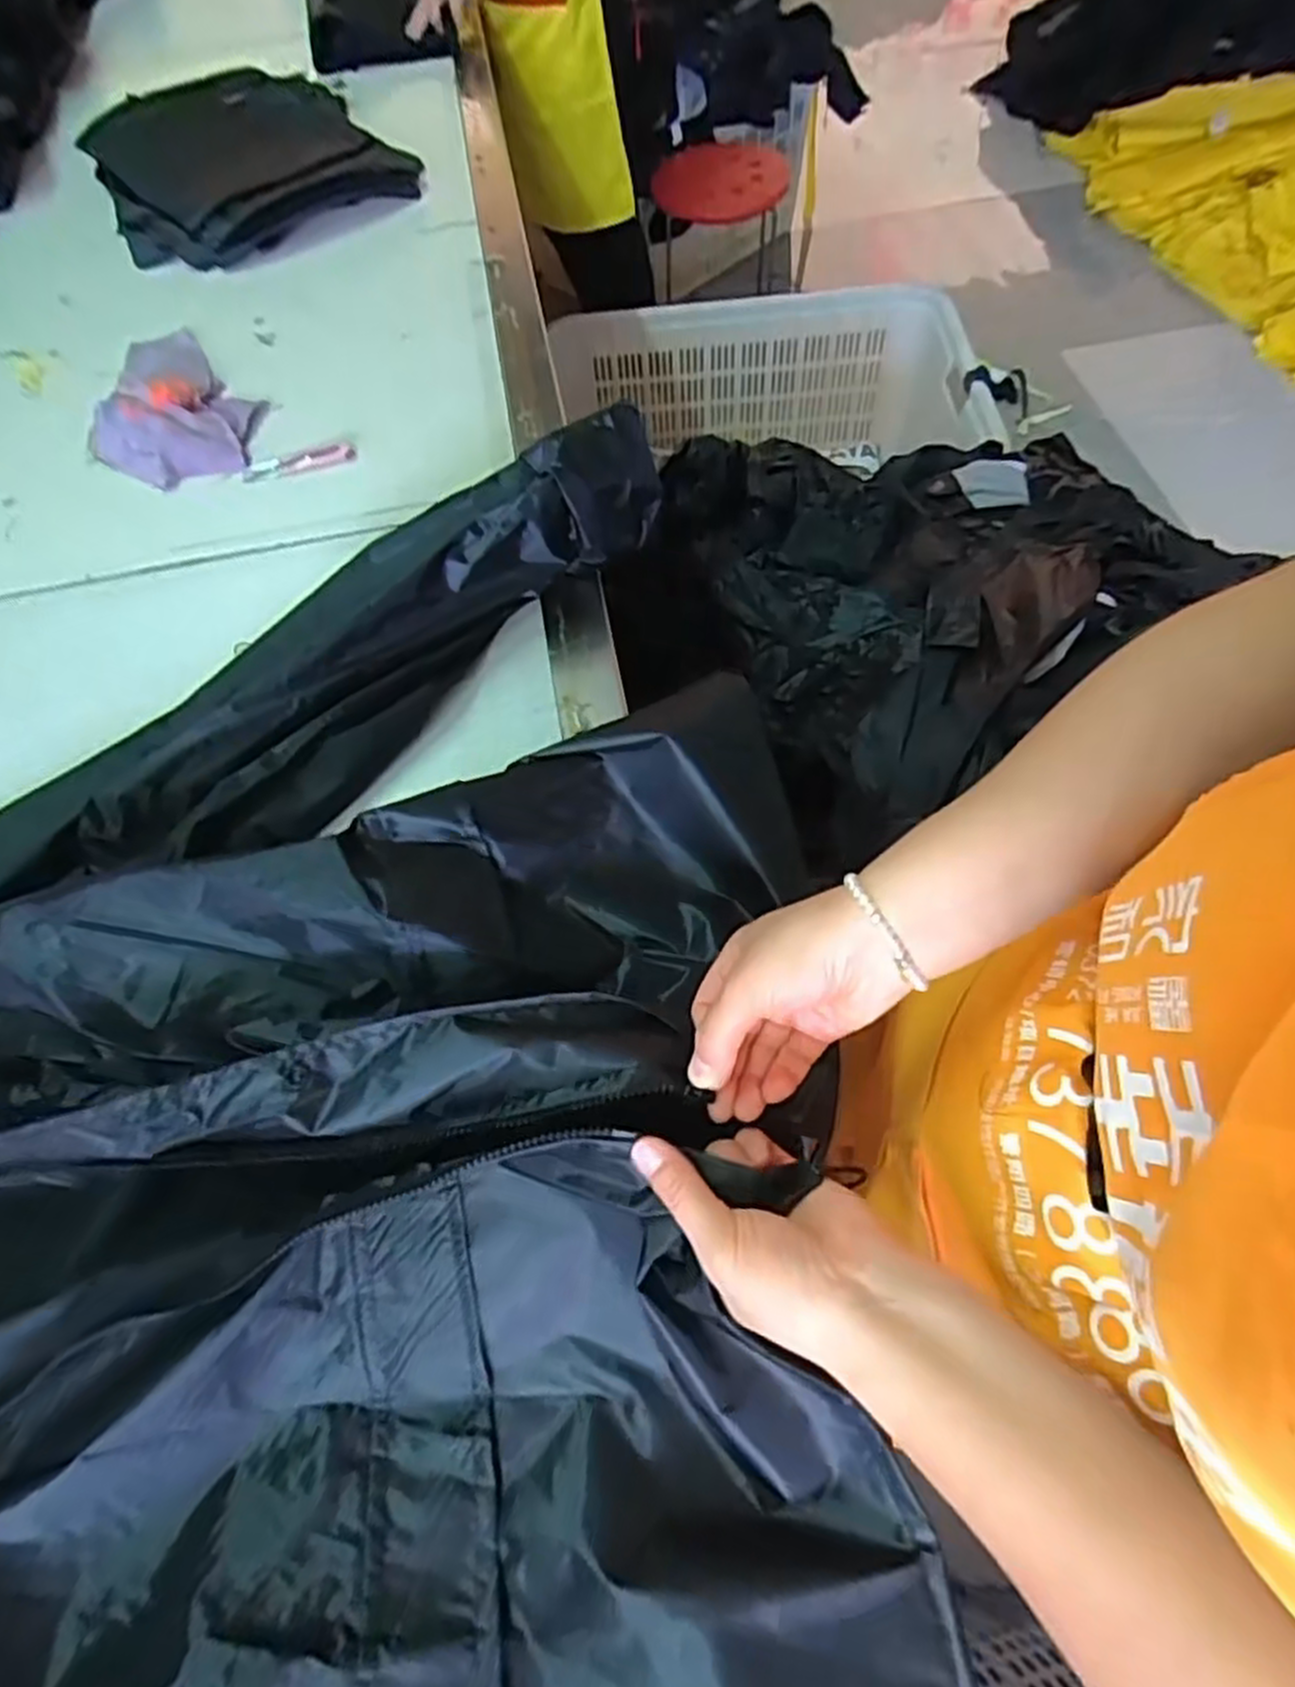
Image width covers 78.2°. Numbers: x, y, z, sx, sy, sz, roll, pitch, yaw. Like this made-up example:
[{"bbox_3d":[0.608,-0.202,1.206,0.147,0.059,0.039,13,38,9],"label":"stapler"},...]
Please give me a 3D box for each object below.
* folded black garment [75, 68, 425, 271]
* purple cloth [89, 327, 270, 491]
[{"bbox_3d":[-0.490,-0.838,0.968,0.333,0.042,0.398,-30,65,-11],"label":"folded black garment"},{"bbox_3d":[-0.460,-0.418,0.754,0.142,0.034,0.228,-36,66,-14],"label":"purple cloth"}]

